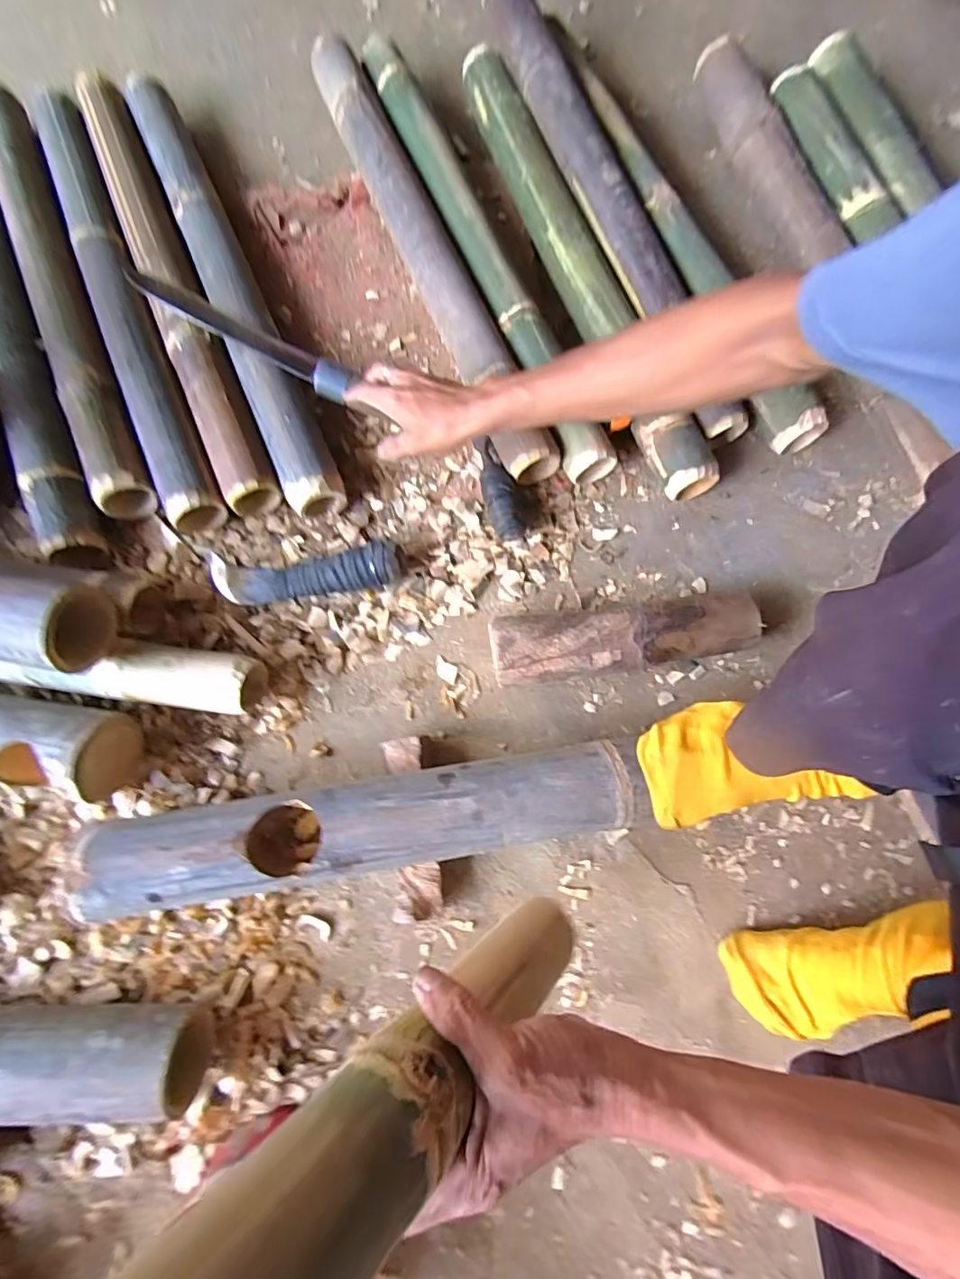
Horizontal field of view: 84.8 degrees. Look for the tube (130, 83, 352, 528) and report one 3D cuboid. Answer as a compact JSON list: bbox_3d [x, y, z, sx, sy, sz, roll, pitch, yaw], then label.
[{"bbox_3d":[-0.304,-0.438,0.629,0.060,0.065,0.670,-24,78,-5],"label":"tube"}]

